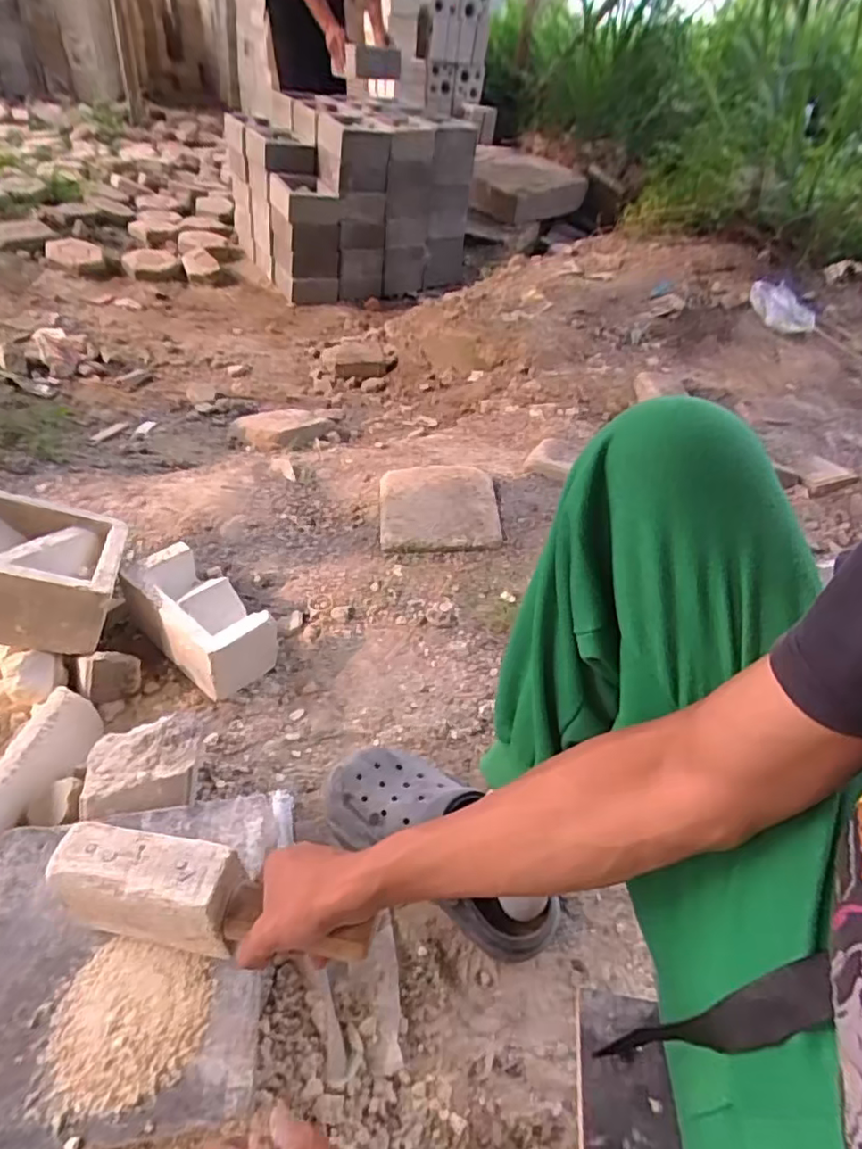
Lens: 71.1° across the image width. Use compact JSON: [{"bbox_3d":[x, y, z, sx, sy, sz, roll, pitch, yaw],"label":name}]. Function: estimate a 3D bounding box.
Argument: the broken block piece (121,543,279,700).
[{"bbox_3d":[-0.307,0.054,0.814,0.185,0.097,0.119,30,47,24],"label":"broken block piece"}]

